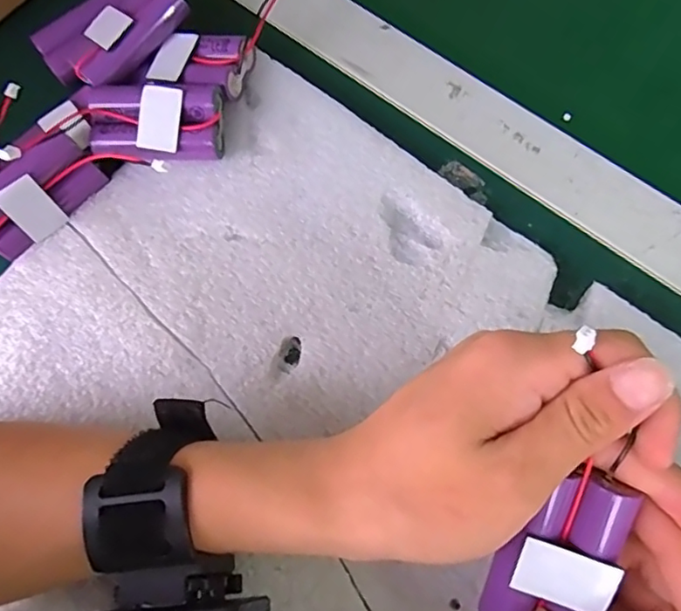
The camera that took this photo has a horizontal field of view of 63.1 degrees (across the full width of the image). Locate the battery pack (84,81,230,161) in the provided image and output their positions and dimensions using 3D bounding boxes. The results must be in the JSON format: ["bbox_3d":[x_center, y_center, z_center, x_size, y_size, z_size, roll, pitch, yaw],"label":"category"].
[{"bbox_3d":[-0.095,-0.093,0.284,0.069,0.029,0.037,6,74,6],"label":"battery pack"}]

